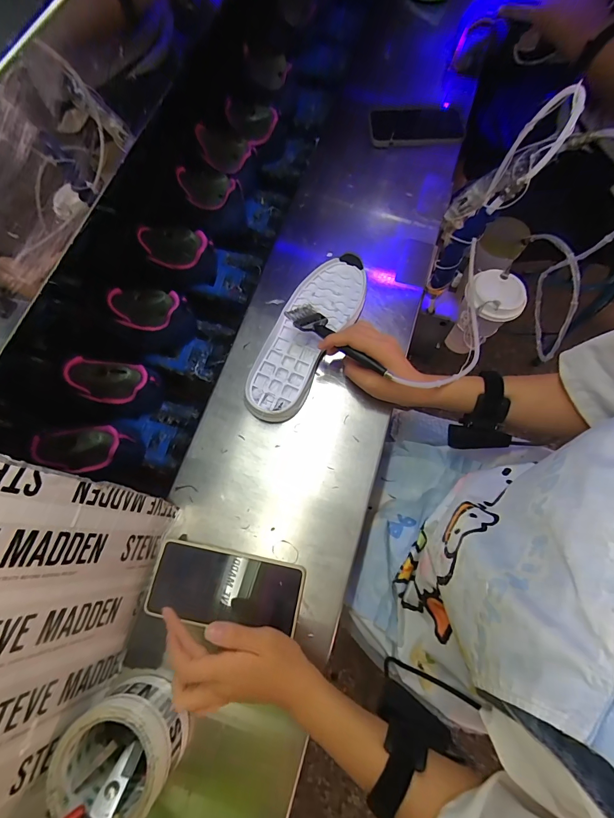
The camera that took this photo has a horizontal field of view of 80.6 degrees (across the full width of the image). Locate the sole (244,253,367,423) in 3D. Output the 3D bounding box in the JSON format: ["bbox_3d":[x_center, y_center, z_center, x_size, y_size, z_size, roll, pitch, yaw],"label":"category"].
[{"bbox_3d":[-0.001,-0.105,0.503,0.091,0.031,0.259,27,74,10],"label":"sole"}]

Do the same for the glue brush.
[{"bbox_3d":[0.035,-0.090,0.460,0.145,0.010,0.034,39,77,17],"label":"glue brush"}]

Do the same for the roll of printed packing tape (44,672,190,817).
[{"bbox_3d":[-0.169,0.317,0.338,0.093,0.065,0.090,-1,71,2],"label":"roll of printed packing tape"}]

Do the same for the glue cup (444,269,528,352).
[{"bbox_3d":[0.281,-0.150,0.597,0.088,0.129,0.102,42,77,14],"label":"glue cup"}]

